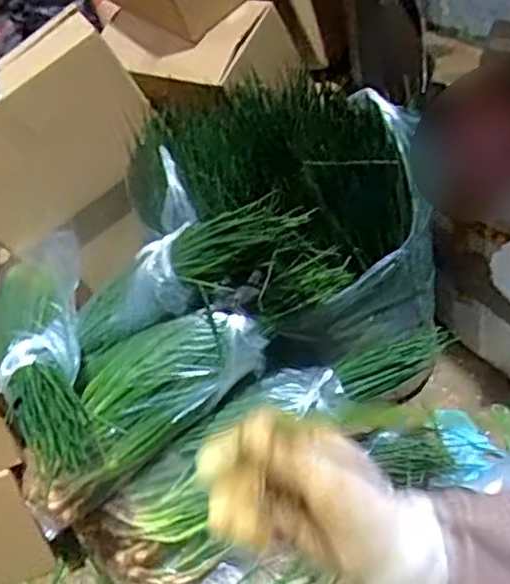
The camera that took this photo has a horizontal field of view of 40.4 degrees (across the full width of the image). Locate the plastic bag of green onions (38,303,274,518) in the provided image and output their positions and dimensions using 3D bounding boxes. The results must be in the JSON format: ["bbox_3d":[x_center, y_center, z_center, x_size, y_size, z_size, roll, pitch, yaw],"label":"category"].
[{"bbox_3d":[-0.167,0.155,1.000,0.393,0.129,0.130,-44,41,3],"label":"plastic bag of green onions"}]

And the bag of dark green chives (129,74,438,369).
[{"bbox_3d":[0.036,-0.115,1.140,0.458,0.352,0.332,18,43,37],"label":"bag of dark green chives"}]

